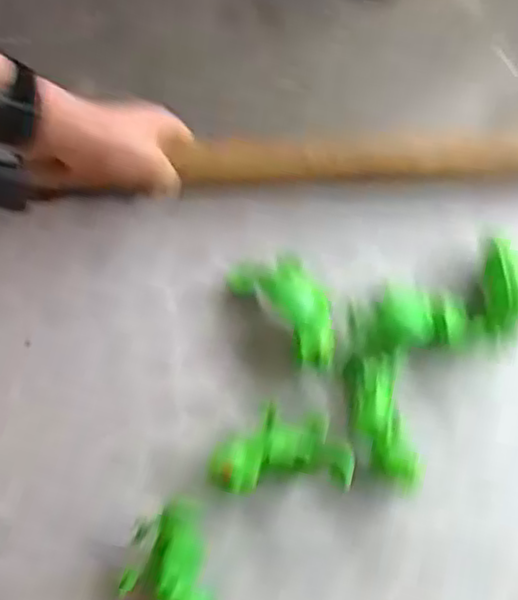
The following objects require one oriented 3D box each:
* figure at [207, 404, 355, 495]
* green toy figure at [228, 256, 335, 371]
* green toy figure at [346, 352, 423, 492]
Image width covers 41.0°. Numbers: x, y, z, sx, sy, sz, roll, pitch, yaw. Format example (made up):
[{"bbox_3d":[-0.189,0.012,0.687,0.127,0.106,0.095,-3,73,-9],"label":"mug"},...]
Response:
[{"bbox_3d":[0.015,0.108,0.495,0.098,0.024,0.053,-3,76,1],"label":"figure"},{"bbox_3d":[0.025,0.003,0.525,0.048,0.020,0.104,-39,65,-7],"label":"green toy figure"},{"bbox_3d":[0.088,0.086,0.493,0.035,0.023,0.095,-11,76,-1],"label":"green toy figure"}]

